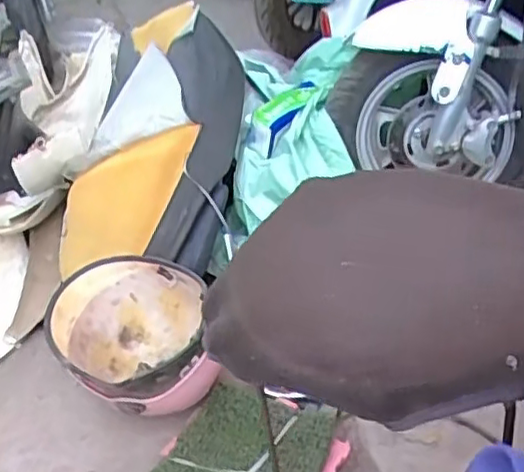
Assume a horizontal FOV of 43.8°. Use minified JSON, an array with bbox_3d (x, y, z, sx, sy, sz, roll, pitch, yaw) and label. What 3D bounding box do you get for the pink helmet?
[{"bbox_3d":[-0.195,0.164,0.982,0.253,0.164,0.203,5,40,11],"label":"pink helmet"}]

